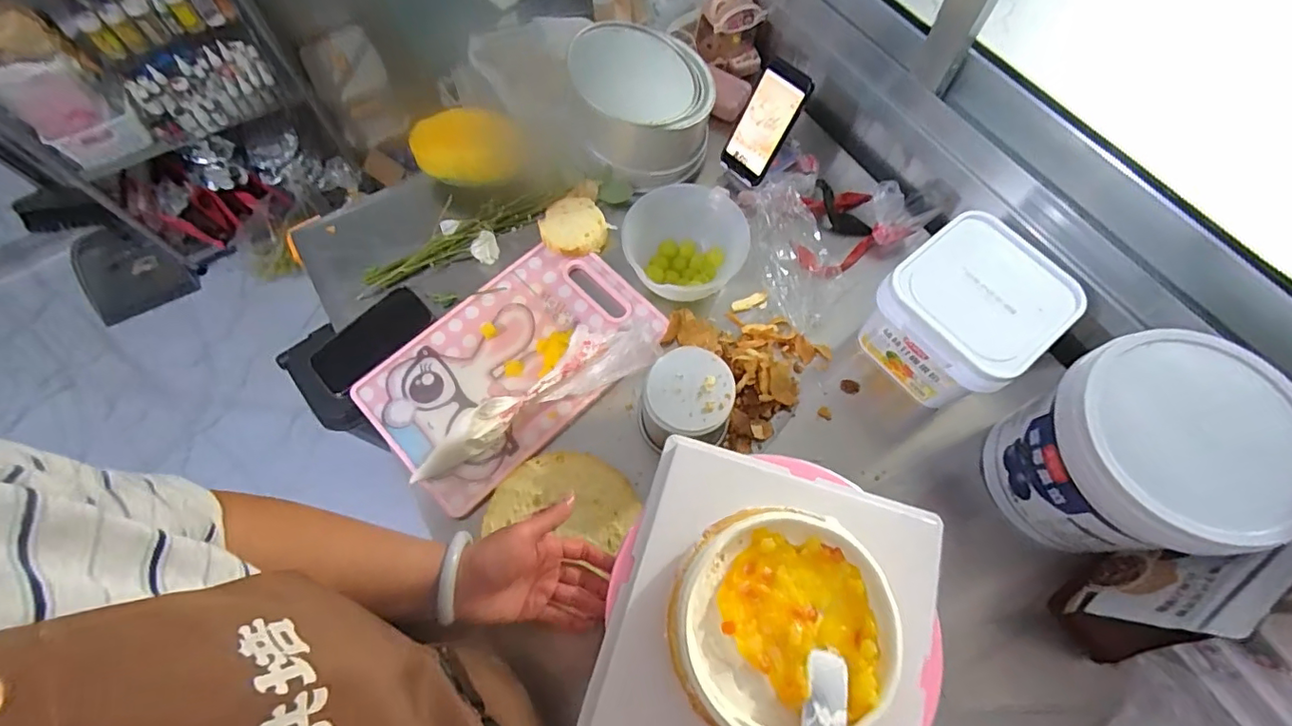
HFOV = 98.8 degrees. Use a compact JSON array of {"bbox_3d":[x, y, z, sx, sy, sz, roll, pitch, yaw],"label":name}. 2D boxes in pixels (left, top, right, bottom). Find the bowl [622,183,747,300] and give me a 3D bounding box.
[{"bbox_3d":[0.052,-0.143,0.727,0.138,0.093,0.144,0,67,0],"label":"bowl"}]

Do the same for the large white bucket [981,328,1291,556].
[{"bbox_3d":[0.485,0.094,0.563,0.166,0.180,0.185,-18,68,-8],"label":"large white bucket"}]

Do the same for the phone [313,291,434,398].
[{"bbox_3d":[-0.361,-0.031,0.727,0.156,0.009,0.079,-44,70,-10],"label":"phone"}]

